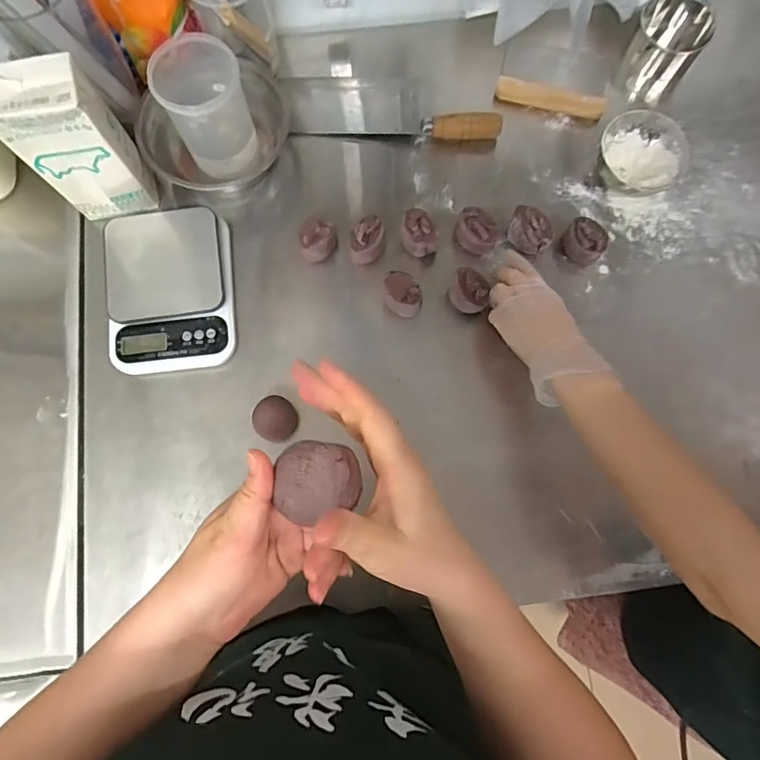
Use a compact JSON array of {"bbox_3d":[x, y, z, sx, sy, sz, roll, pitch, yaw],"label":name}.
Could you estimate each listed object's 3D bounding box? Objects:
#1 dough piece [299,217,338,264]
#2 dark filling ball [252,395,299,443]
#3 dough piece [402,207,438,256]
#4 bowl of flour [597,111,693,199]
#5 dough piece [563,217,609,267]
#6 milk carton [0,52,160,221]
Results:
[{"bbox_3d":[-0.078,-0.173,0.630,0.038,0.055,0.049,16,78,4],"label":"dough piece"},{"bbox_3d":[-0.124,0.047,0.586,0.045,0.044,0.050,18,78,4],"label":"dark filling ball"},{"bbox_3d":[0.049,-0.182,0.629,0.046,0.047,0.052,5,78,1],"label":"dough piece"},{"bbox_3d":[0.337,-0.289,0.637,0.108,0.065,0.088,21,79,5],"label":"bowl of flour"},{"bbox_3d":[0.256,-0.172,0.624,0.052,0.049,0.035,40,81,8],"label":"dough piece"},{"bbox_3d":[-0.335,-0.260,0.551,0.100,0.190,0.063,-4,78,-1],"label":"milk carton"}]

